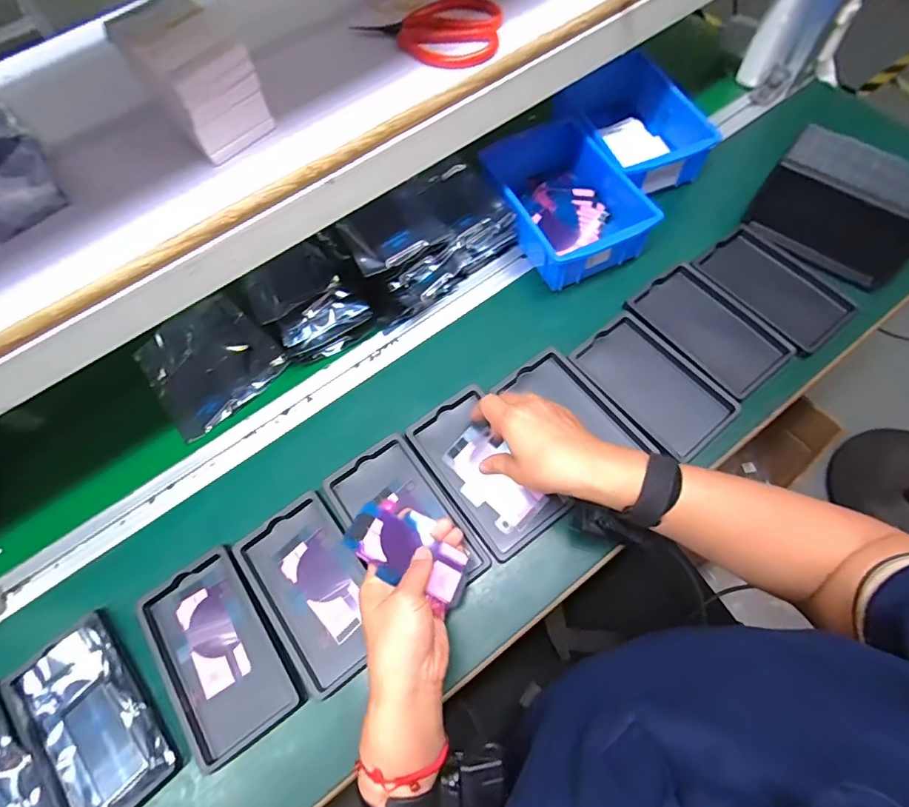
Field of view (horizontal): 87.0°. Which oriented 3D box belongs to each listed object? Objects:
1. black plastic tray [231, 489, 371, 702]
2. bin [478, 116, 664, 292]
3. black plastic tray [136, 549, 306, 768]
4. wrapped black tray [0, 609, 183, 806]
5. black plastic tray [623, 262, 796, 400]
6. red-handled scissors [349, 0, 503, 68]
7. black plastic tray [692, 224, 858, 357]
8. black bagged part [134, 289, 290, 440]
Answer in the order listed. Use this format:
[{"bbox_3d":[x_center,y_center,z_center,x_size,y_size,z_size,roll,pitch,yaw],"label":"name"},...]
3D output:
[{"bbox_3d":[-0.128,0.172,0.443,0.090,0.017,0.158,-35,67,-11],"label":"black plastic tray"},{"bbox_3d":[0.132,-0.239,0.577,0.136,0.077,0.200,-23,66,-6],"label":"bin"},{"bbox_3d":[-0.209,0.219,0.425,0.097,0.013,0.159,-34,67,-10],"label":"black plastic tray"},{"bbox_3d":[-0.310,0.270,0.407,0.095,0.019,0.158,-38,68,-12],"label":"wrapped black tray"},{"bbox_3d":[0.282,-0.085,0.533,0.100,0.010,0.157,-36,68,-11],"label":"black plastic tray"},{"bbox_3d":[-0.020,-0.310,0.397,0.117,0.011,0.075,15,68,11],"label":"red-handled scissors"},{"bbox_3d":[0.369,-0.135,0.554,0.100,0.017,0.159,-35,67,-11],"label":"black plastic tray"},{"bbox_3d":[-0.282,-0.052,0.549,0.136,0.020,0.147,-38,68,-12],"label":"black bagged part"}]

